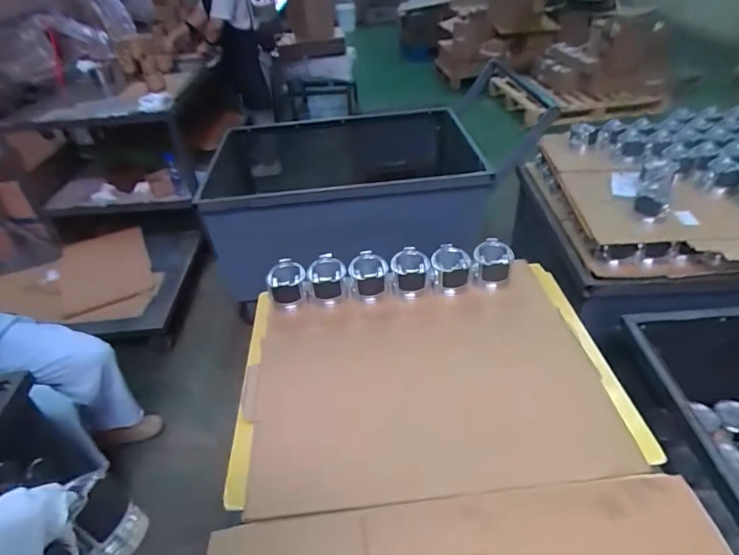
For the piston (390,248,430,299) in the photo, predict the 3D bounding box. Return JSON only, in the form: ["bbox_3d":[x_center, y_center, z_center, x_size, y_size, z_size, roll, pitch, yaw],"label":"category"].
[{"bbox_3d":[0.091,-0.005,1.014,0.085,0.079,0.097,-3,40,1],"label":"piston"}]

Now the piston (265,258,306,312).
[{"bbox_3d":[-0.179,0.018,1.000,0.079,0.087,0.079,-15,41,-12],"label":"piston"}]

